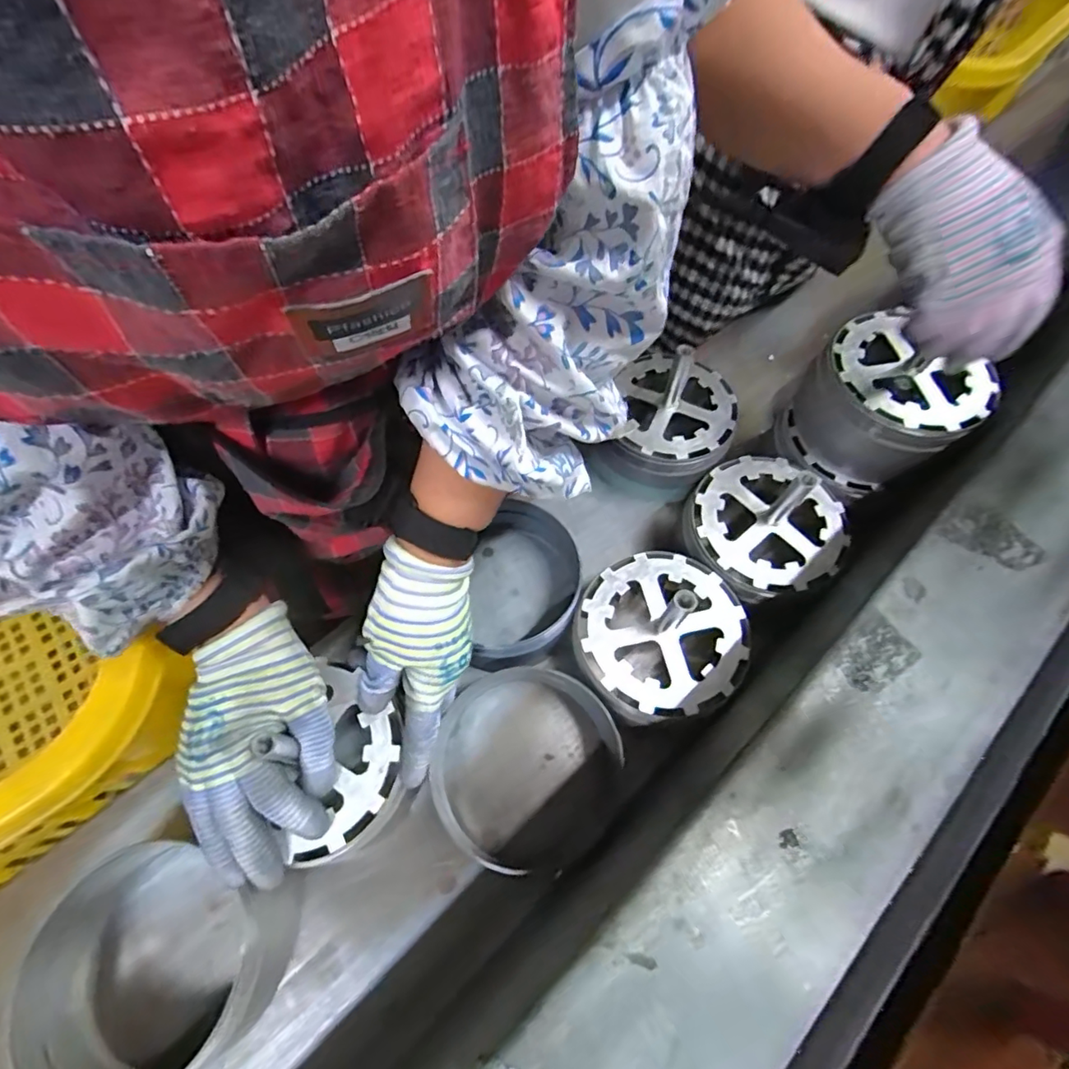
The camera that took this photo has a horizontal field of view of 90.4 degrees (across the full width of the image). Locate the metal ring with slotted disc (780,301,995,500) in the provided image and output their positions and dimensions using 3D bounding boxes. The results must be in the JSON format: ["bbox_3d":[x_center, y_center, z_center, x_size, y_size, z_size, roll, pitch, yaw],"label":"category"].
[{"bbox_3d":[0.292,-0.110,0.457,0.110,0.080,0.125,-38,67,-20],"label":"metal ring with slotted disc"}]

